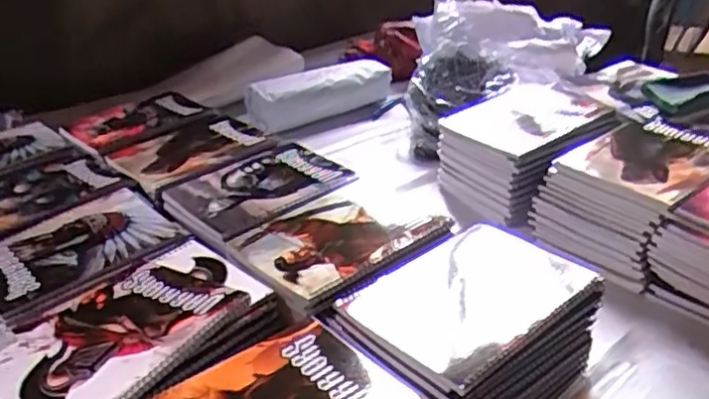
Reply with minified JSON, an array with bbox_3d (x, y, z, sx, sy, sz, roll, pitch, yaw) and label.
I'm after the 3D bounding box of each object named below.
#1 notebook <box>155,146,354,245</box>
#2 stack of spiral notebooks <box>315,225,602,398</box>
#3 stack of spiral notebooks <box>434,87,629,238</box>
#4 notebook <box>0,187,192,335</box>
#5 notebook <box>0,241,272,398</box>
[{"bbox_3d":[-0.114,-0.017,0.814,0.192,0.020,0.159,-26,34,-32],"label":"notebook"},{"bbox_3d":[0.095,0.141,0.622,0.205,0.112,0.173,-22,31,-32],"label":"stack of spiral notebooks"},{"bbox_3d":[0.254,-0.058,0.953,0.214,0.143,0.197,-26,34,-31],"label":"stack of spiral notebooks"},{"bbox_3d":[-0.299,0.050,0.714,0.197,0.018,0.169,-28,35,-34],"label":"notebook"},{"bbox_3d":[-0.196,0.110,0.595,0.148,0.007,0.235,14,34,32],"label":"notebook"}]

